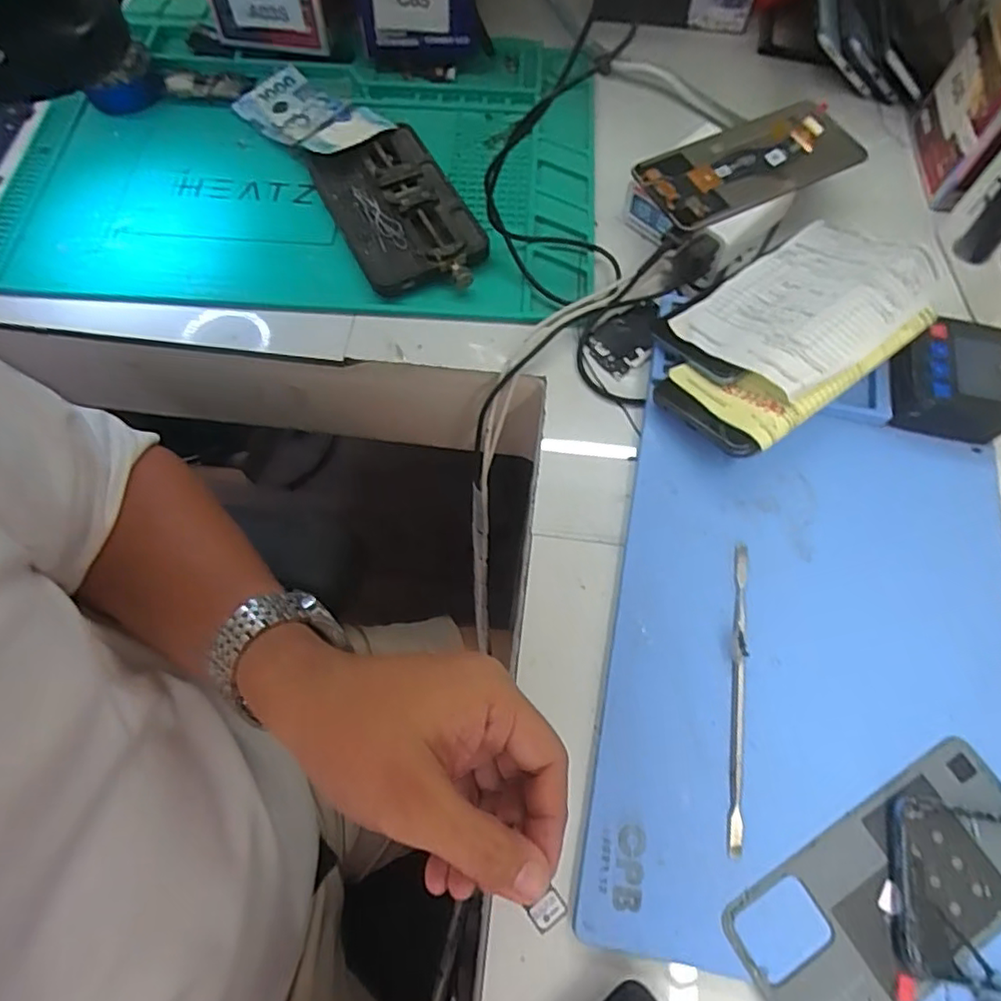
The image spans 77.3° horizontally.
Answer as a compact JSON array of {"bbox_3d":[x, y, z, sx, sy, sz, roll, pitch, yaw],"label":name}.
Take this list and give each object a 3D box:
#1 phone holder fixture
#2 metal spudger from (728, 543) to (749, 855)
[{"bbox_3d":[-0.074,-0.213,0.457,0.089,0.019,0.153,-25,69,-10],"label":"phone holder fixture"},{"bbox_3d":[0.127,0.098,0.332,0.009,0.011,0.159,9,67,5],"label":"metal spudger"}]

